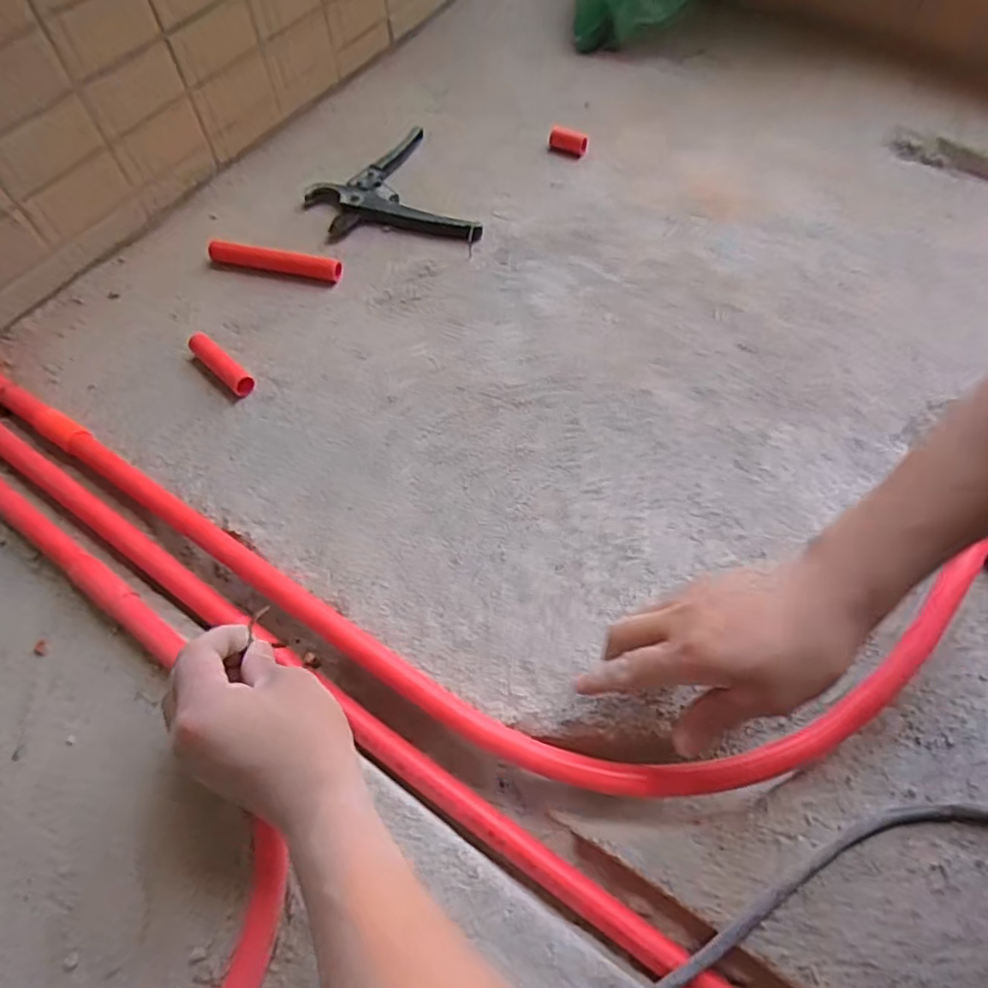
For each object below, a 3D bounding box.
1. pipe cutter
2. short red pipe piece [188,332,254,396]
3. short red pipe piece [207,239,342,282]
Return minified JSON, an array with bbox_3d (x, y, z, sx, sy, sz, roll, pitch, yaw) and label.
[{"bbox_3d":[-0.111,-0.304,0.677,0.144,0.018,0.165,-24,65,-12],"label":"pipe cutter"},{"bbox_3d":[-0.247,-0.117,0.585,0.079,0.019,0.019,40,69,19],"label":"short red pipe piece"},{"bbox_3d":[-0.220,-0.234,0.643,0.134,0.023,0.023,11,63,6],"label":"short red pipe piece"}]

